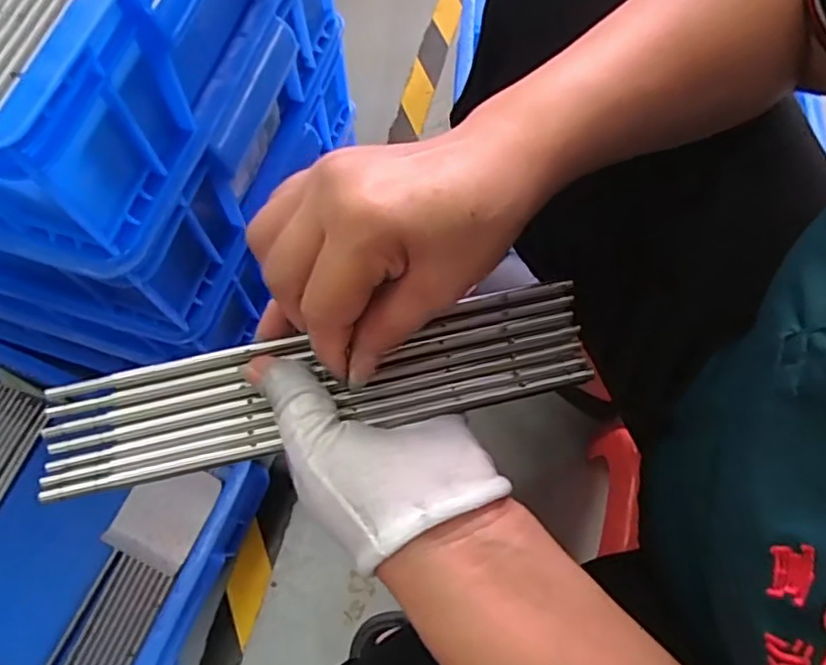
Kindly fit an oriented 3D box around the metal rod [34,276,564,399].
[{"bbox_3d":[-0.040,0.001,0.308,0.250,0.005,0.008,-12,68,-11],"label":"metal rod"}]

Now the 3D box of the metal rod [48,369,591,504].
[{"bbox_3d":[-0.033,0.044,0.294,0.249,0.004,0.008,-11,68,-11],"label":"metal rod"}]

